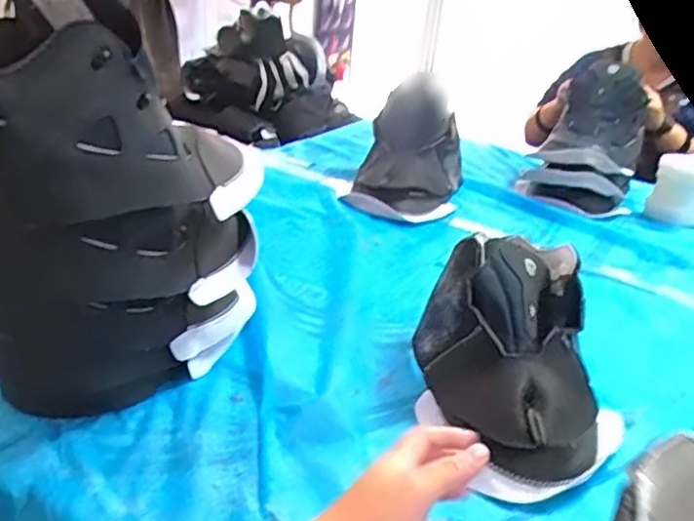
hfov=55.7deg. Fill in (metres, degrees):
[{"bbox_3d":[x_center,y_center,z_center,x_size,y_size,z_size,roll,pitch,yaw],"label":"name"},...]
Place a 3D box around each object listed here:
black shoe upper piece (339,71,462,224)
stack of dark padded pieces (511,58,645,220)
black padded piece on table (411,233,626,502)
[{"bbox_3d":[0.111,-0.199,1.135,0.187,0.195,0.194,8,27,5],"label":"black shoe upper piece"},{"bbox_3d":[0.452,-0.234,1.237,0.187,0.225,0.198,19,31,25],"label":"stack of dark padded pieces"},{"bbox_3d":[0.152,0.083,0.647,0.155,0.146,0.234,9,27,7],"label":"black padded piece on table"}]

